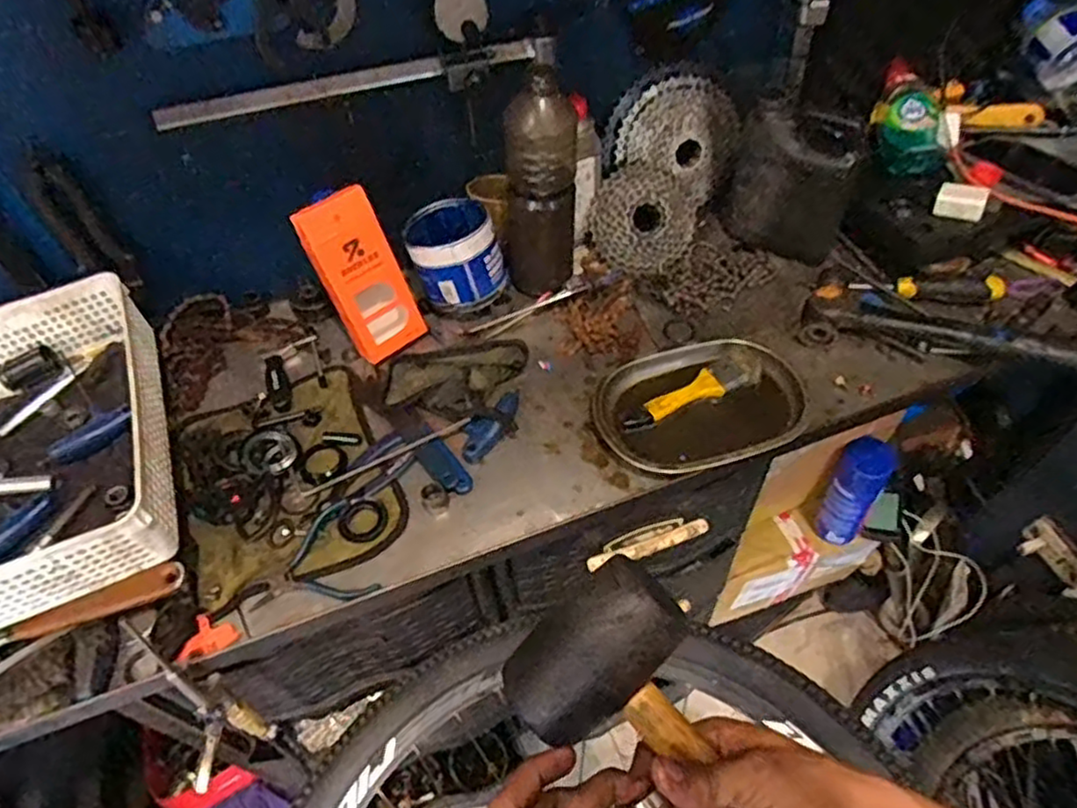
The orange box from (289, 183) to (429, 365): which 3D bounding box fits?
[{"bbox_3d":[-0.189,-0.136,0.749,0.032,0.179,0.076,18,50,44],"label":"orange box"}]

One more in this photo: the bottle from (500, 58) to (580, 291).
[{"bbox_3d":[0.003,-0.235,0.754,0.077,0.245,0.065,2,54,4],"label":"bottle"}]

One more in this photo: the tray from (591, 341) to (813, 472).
[{"bbox_3d":[0.171,0.001,0.721,0.216,0.029,0.141,-20,54,-11],"label":"tray"}]

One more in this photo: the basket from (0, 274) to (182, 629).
[{"bbox_3d":[-0.485,0.041,0.655,0.249,0.085,0.324,-20,55,-11],"label":"basket"}]

